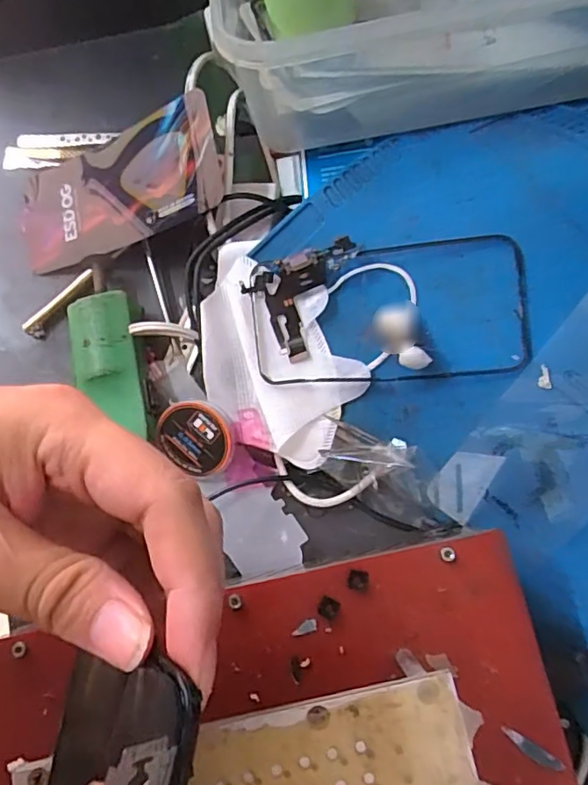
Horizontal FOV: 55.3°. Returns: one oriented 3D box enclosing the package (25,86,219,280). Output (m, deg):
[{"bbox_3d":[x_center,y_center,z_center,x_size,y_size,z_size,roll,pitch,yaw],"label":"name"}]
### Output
[{"bbox_3d":[-0.118,-0.137,0.372,0.155,0.018,0.082,-12,76,24],"label":"package"}]

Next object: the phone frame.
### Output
[{"bbox_3d":[0.049,-0.046,0.313,0.153,0.012,0.079,-3,97,14],"label":"phone frame"}]

